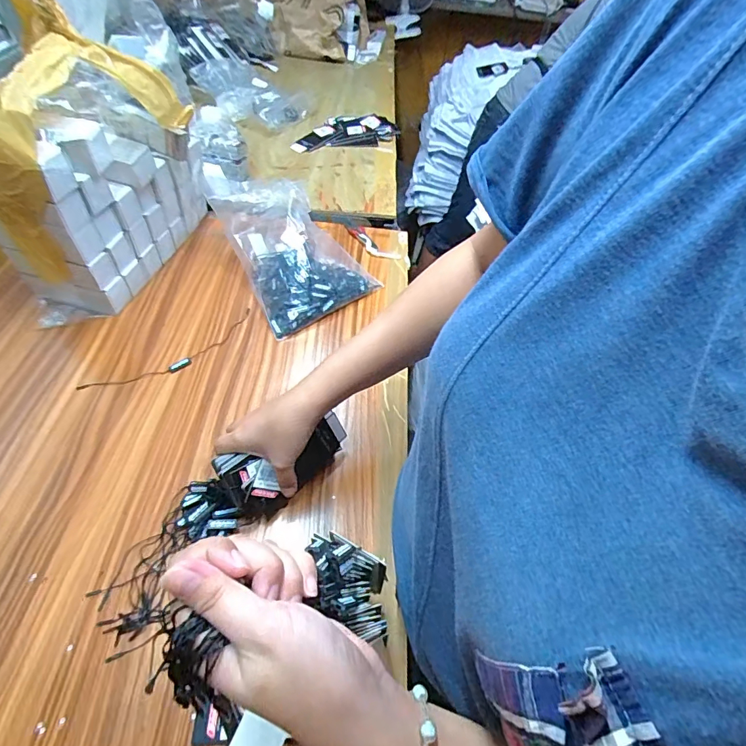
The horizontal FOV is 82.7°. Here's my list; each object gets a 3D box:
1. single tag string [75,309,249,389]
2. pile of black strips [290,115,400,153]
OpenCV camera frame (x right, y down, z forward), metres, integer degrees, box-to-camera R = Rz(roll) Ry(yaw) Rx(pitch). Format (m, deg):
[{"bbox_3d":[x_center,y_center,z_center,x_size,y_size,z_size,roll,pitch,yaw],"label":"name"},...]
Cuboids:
[{"bbox_3d":[-0.257,-0.023,0.558,0.230,0.004,0.044,-31,62,-26],"label":"single tag string"},{"bbox_3d":[-0.071,-0.558,0.978,0.254,0.015,0.138,-19,57,-19],"label":"pile of black strips"}]

